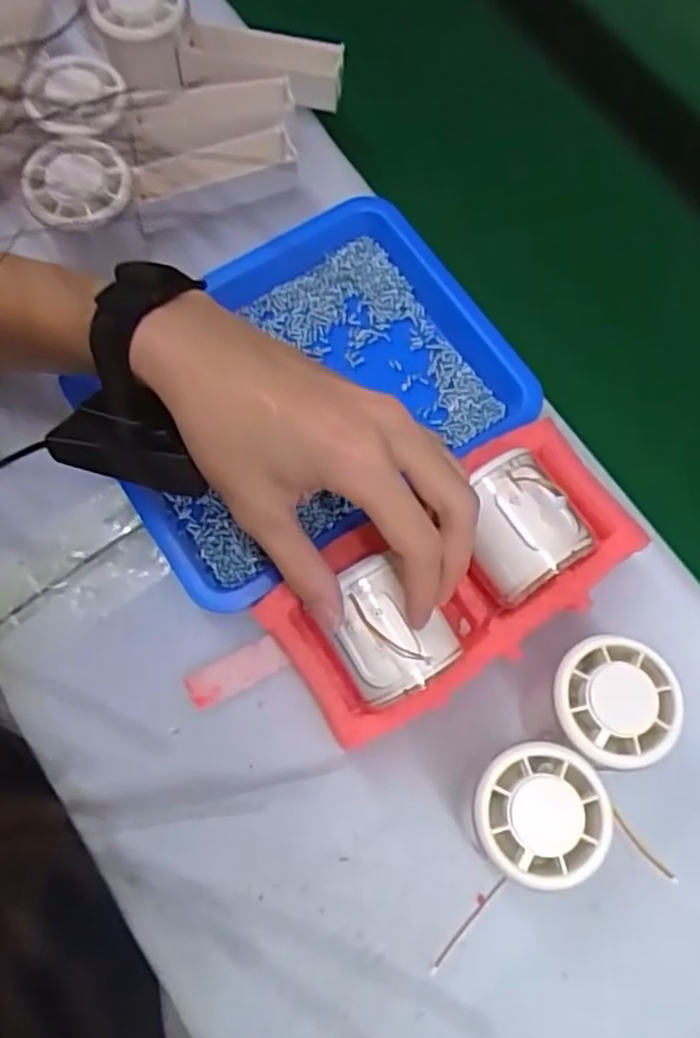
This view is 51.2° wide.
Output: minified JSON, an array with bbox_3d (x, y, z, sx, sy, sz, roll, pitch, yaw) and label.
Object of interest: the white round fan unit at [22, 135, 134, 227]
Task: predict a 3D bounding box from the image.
[{"bbox_3d":[-0.149,-0.185,0.400,0.056,0.010,0.055,1,72,-2],"label":"white round fan unit"}]

